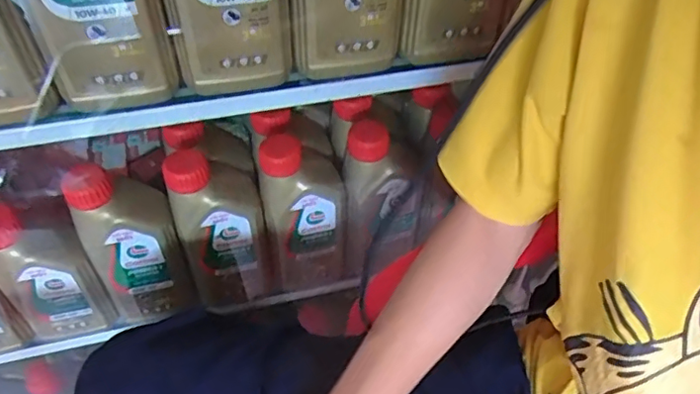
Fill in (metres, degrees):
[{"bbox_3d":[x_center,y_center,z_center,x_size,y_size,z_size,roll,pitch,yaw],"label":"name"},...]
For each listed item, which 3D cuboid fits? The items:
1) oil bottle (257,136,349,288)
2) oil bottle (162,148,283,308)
[{"bbox_3d":[-0.053,0.023,0.674,0.098,0.239,0.064,-12,49,-13],"label":"oil bottle"},{"bbox_3d":[-0.146,0.039,0.652,0.097,0.236,0.065,-12,49,-13],"label":"oil bottle"}]

